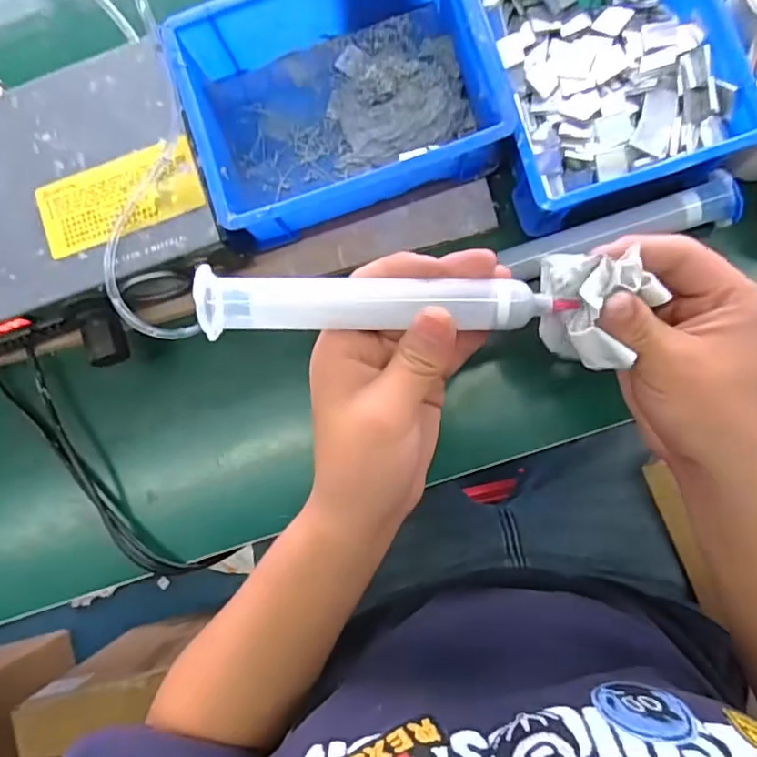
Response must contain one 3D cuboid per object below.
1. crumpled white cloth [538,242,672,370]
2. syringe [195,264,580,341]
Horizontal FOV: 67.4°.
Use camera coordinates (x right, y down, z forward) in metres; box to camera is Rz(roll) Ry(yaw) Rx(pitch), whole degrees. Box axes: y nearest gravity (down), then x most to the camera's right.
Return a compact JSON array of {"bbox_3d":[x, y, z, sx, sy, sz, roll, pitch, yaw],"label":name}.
[{"bbox_3d":[0.110,-0.033,0.286,0.056,0.044,0.053,6,86,6],"label":"crumpled white cloth"},{"bbox_3d":[0.002,-0.038,0.285,0.179,0.038,0.029,1,85,5],"label":"syringe"}]

